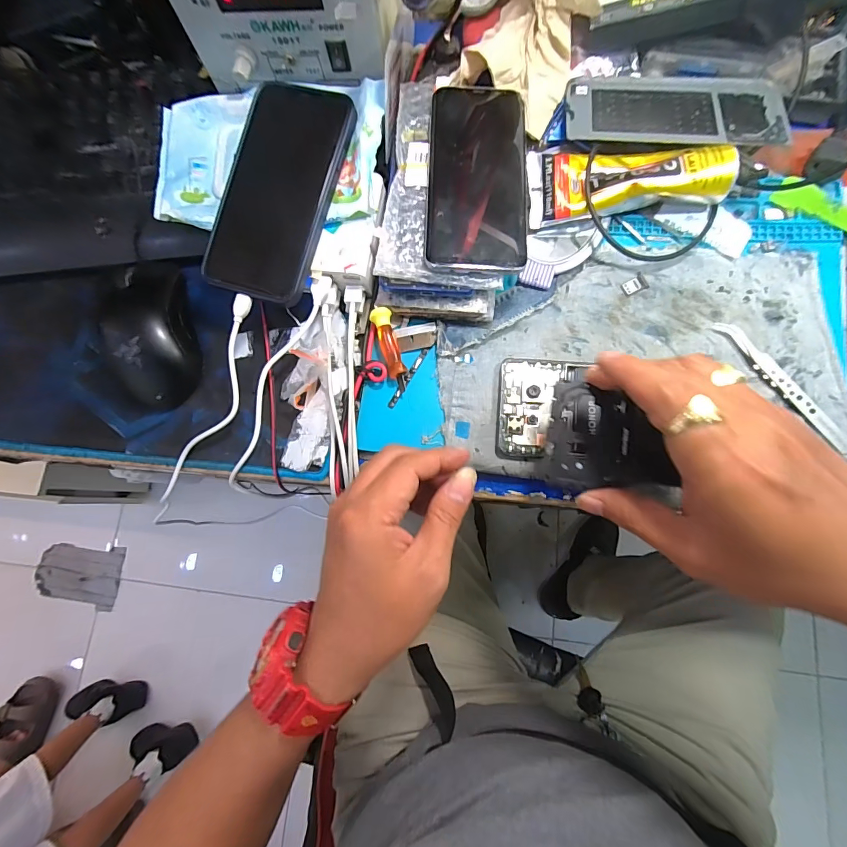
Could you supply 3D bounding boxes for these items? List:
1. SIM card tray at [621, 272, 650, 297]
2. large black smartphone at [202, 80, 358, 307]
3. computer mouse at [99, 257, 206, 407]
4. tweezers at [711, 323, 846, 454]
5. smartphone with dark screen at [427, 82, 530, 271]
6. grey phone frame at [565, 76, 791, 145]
[{"bbox_3d":[0.164,-0.108,0.307,0.020,0.004,0.014,-30,78,-2],"label":"SIM card tray"},{"bbox_3d":[-0.110,-0.174,0.300,0.082,0.015,0.158,17,92,4],"label":"large black smartphone"},{"bbox_3d":[-0.220,-0.073,0.319,0.062,0.033,0.117,-11,79,3],"label":"computer mouse"},{"bbox_3d":[0.254,-0.029,0.282,0.012,0.016,0.115,-35,78,-3],"label":"tweezers"},{"bbox_3d":[0.040,-0.186,0.297,0.073,0.005,0.159,2,76,2],"label":"smartphone with dark screen"},{"bbox_3d":[0.189,-0.239,0.303,0.155,0.005,0.071,7,70,6],"label":"grey phone frame"}]

